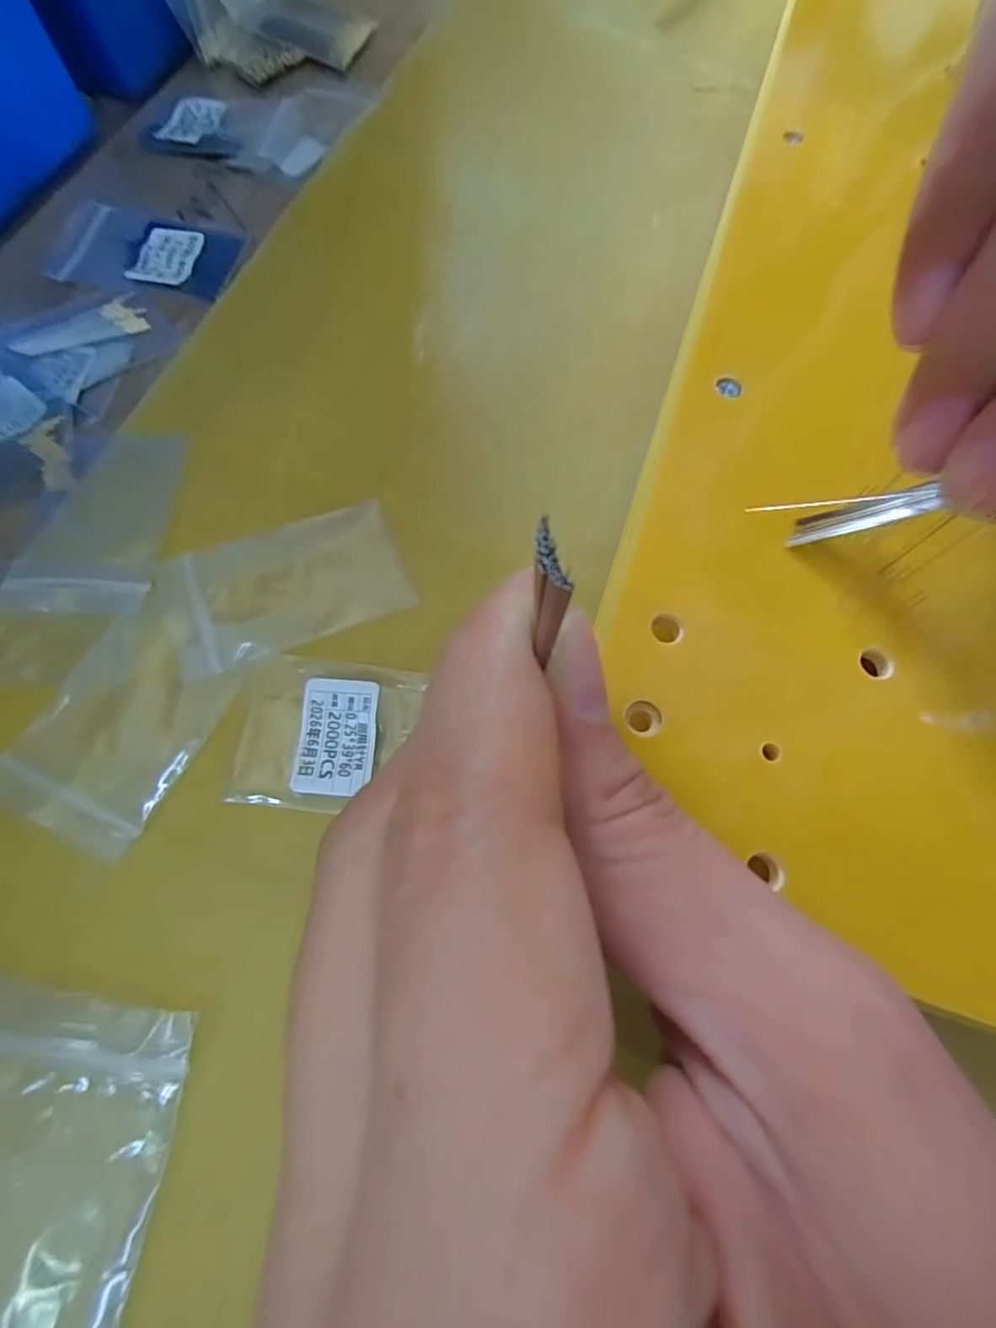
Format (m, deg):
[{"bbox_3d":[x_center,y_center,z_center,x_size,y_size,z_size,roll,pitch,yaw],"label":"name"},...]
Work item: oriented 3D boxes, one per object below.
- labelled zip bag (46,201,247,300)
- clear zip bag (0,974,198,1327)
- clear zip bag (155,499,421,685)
[{"bbox_3d":[-0.131,-0.156,0.209,0.063,0.004,0.039,9,73,2],"label":"labelled zip bag"},{"bbox_3d":[-0.097,0.108,0.112,0.058,0.008,0.074,2,64,9],"label":"clear zip bag"},{"bbox_3d":[-0.060,-0.023,0.160,0.065,0.004,0.037,-21,75,-13],"label":"clear zip bag"}]

